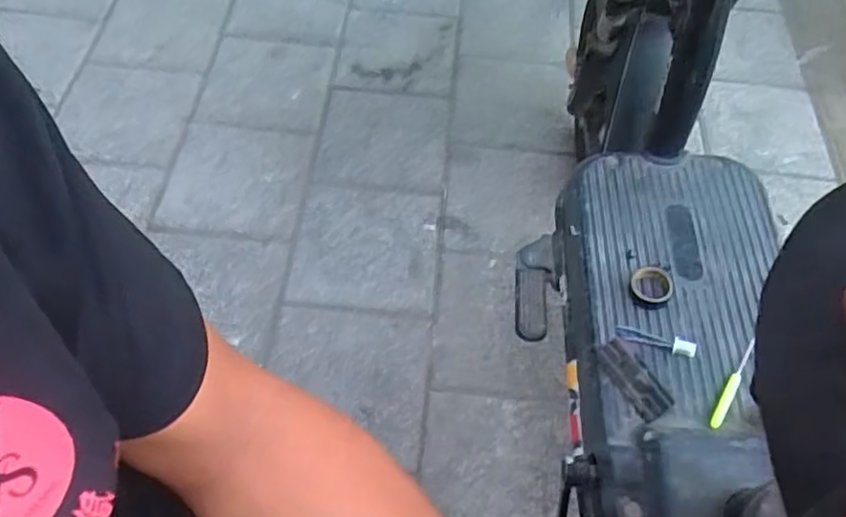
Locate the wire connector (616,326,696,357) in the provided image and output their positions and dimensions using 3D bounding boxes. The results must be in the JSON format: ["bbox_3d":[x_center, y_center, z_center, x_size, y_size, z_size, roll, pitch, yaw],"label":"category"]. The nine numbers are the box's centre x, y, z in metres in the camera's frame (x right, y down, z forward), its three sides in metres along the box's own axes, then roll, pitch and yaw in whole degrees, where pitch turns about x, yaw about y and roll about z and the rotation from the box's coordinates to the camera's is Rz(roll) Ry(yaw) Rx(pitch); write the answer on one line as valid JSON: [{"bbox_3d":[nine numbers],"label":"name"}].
[{"bbox_3d":[0.230,0.081,0.643,0.076,0.010,0.016,18,59,8],"label":"wire connector"}]

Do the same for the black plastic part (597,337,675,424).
[{"bbox_3d":[0.198,0.112,0.614,0.031,0.021,0.079,-27,63,-18],"label":"black plastic part"}]

